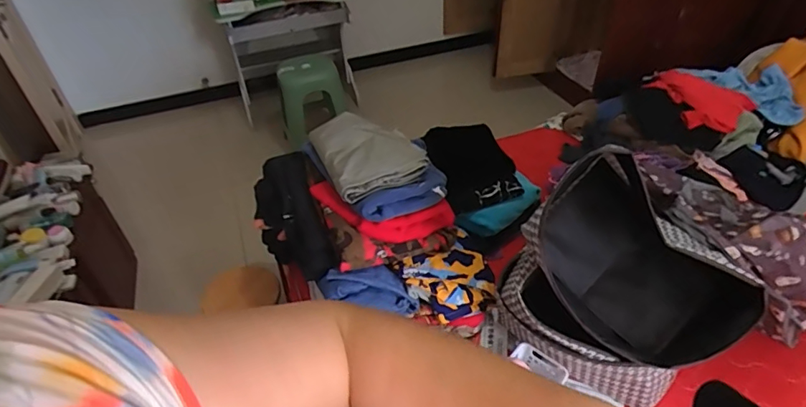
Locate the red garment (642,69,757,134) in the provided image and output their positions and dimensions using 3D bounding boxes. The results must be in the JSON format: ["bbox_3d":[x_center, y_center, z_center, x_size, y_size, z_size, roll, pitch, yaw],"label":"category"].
[{"bbox_3d":[0.963,-0.349,1.633,0.208,0.088,0.314,-32,49,-28],"label":"red garment"}]

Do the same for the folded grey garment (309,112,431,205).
[{"bbox_3d":[-0.097,-0.154,1.354,0.264,0.058,0.313,-18,43,-16],"label":"folded grey garment"}]

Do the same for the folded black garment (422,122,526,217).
[{"bbox_3d":[0.200,-0.123,1.505,0.216,0.124,0.295,-16,43,-14],"label":"folded black garment"}]

